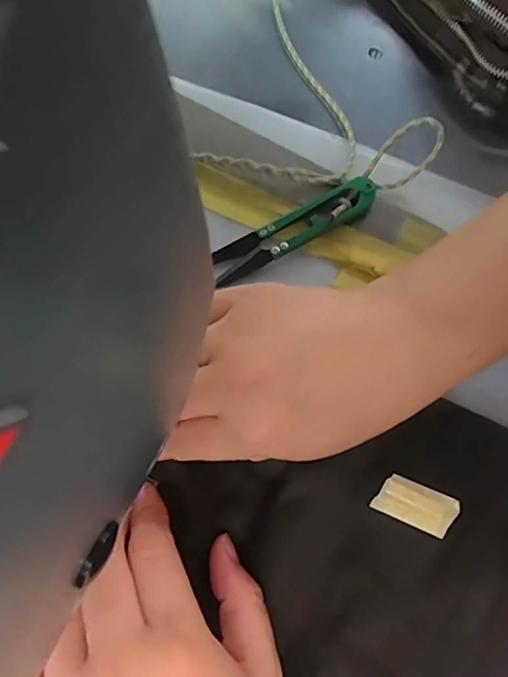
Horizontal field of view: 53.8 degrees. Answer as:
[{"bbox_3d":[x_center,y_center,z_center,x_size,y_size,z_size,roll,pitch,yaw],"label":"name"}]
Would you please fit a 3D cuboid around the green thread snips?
[{"bbox_3d":[0.022,-0.061,0.274,0.097,0.011,0.022,-27,72,-8],"label":"green thread snips"}]

